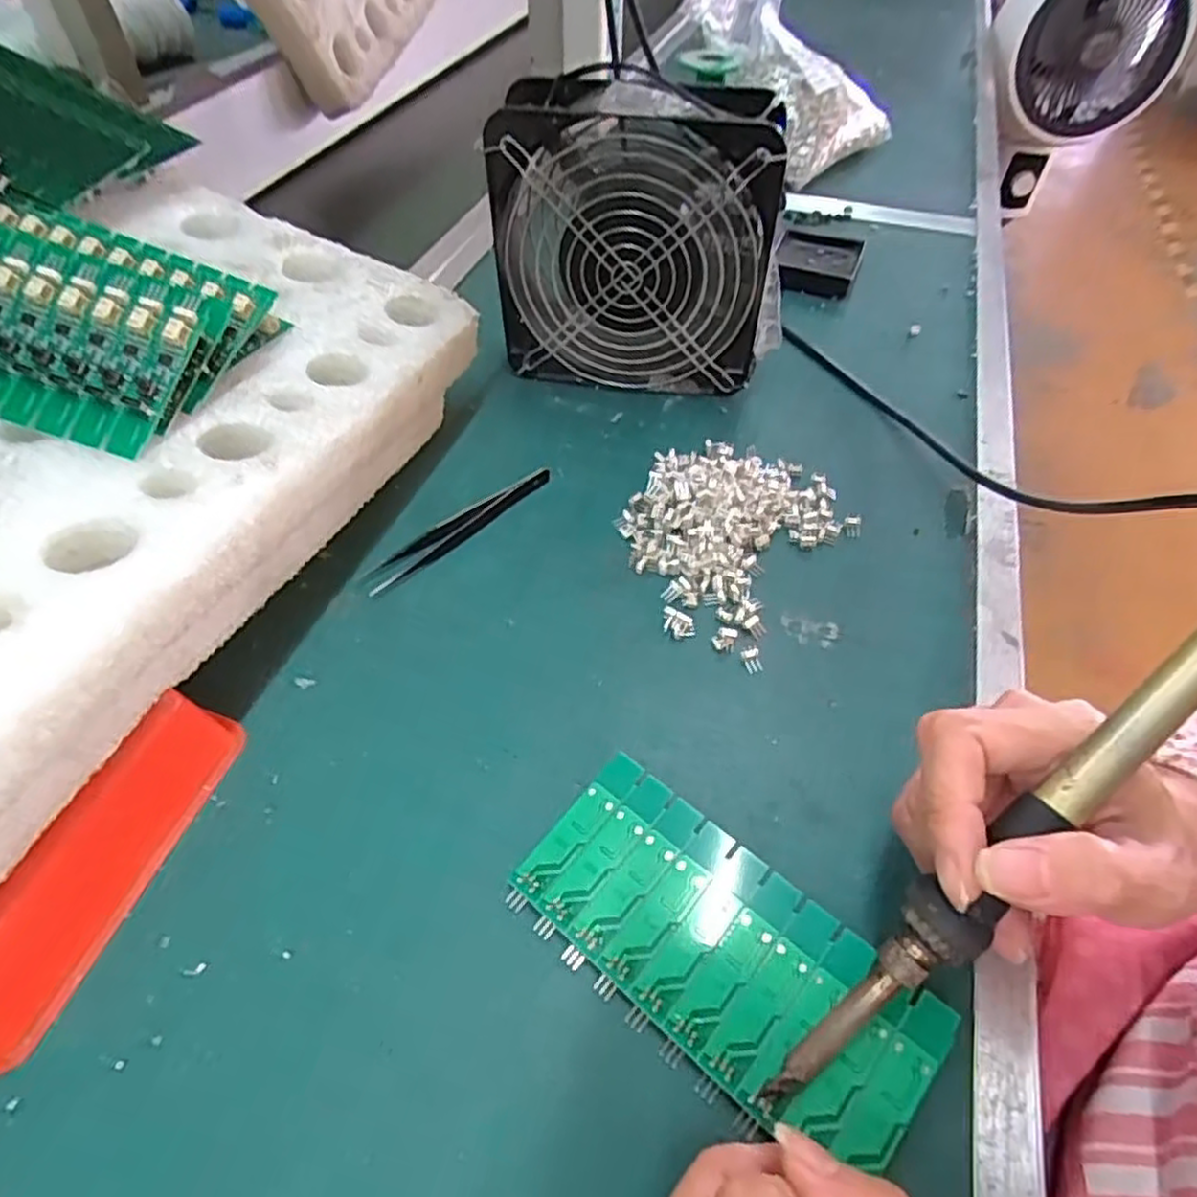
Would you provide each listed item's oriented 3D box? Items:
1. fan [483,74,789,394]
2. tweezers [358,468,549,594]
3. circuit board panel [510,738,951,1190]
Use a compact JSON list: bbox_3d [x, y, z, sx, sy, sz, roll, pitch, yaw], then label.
[{"bbox_3d":[0.023,-0.200,0.413,0.157,0.155,0.057,6,51,5],"label":"fan"},{"bbox_3d":[-0.067,-0.036,0.369,0.111,0.007,0.019,-33,58,-24],"label":"tweezers"},{"bbox_3d":[0.040,0.118,0.242,0.138,0.012,0.067,31,57,24],"label":"circuit board panel"}]

